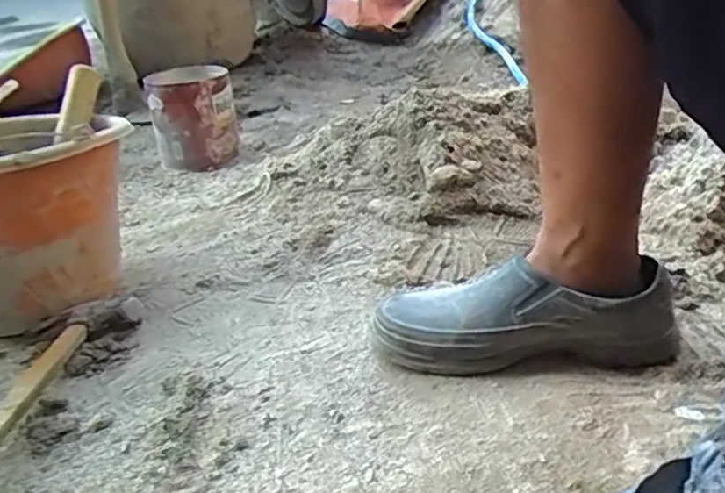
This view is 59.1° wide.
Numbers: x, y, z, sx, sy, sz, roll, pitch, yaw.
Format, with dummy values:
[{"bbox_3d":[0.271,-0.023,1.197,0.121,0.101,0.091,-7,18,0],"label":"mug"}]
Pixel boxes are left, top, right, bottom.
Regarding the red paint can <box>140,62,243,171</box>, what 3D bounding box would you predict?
[{"bbox_3d":[-0.307,-0.240,1.163,0.148,0.148,0.131,-14,33,-12],"label":"red paint can"}]

